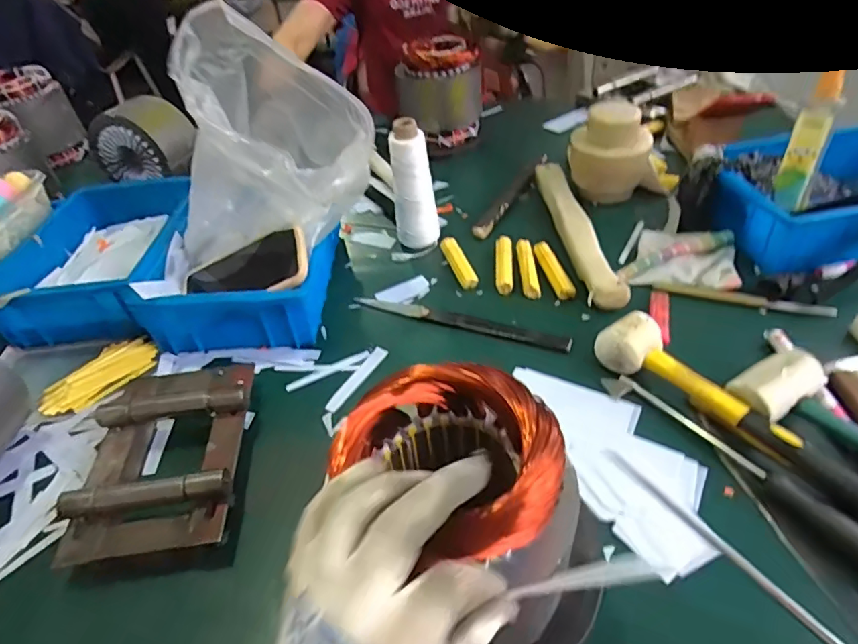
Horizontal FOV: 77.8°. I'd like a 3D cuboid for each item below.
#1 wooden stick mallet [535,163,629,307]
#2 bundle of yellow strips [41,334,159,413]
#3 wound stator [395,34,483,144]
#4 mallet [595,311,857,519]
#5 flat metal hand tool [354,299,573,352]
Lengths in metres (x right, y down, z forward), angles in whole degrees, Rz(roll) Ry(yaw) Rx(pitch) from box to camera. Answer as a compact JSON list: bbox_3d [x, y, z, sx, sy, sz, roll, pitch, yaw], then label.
[{"bbox_3d":[0.199,-0.146,0.742,0.049,0.029,0.361,-5,43,1],"label":"wooden stick mallet"},{"bbox_3d":[-0.370,0.058,0.597,0.069,0.011,0.121,31,54,33],"label":"bundle of yellow strips"},{"bbox_3d":[0.024,-0.424,0.973,0.133,0.152,0.114,-29,48,-23],"label":"wound stator"},{"bbox_3d":[0.276,0.081,0.470,0.053,0.043,0.279,-32,49,-26],"label":"mallet"},{"bbox_3d":[0.035,-0.002,0.633,0.263,0.008,0.024,13,46,20],"label":"flat metal hand tool"}]

